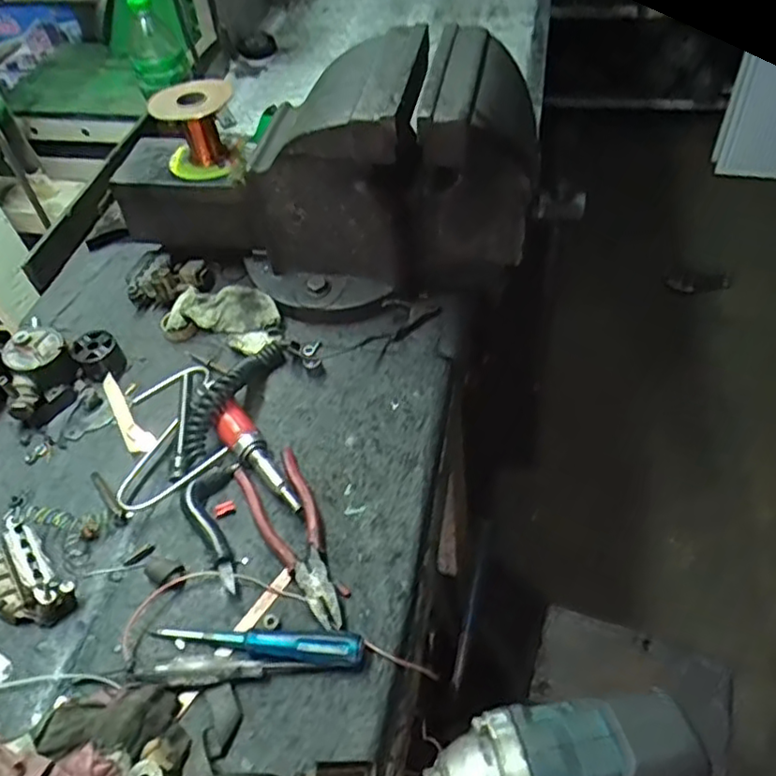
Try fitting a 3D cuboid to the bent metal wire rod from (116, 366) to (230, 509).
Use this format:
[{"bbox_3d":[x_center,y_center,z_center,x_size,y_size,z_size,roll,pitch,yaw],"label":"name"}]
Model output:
[{"bbox_3d":[-0.245,0.047,0.710,0.120,0.031,0.163,-19,52,-10],"label":"bent metal wire rod"}]

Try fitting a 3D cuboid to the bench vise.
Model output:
[{"bbox_3d":[-0.065,-0.252,0.770,0.493,0.263,0.202,18,55,19],"label":"bench vise"}]

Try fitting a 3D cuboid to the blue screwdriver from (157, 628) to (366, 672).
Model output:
[{"bbox_3d":[-0.112,0.227,0.570,0.182,0.025,0.025,2,51,7],"label":"blue screwdriver"}]

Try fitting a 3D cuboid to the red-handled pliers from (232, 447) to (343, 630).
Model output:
[{"bbox_3d":[-0.089,0.145,0.634,0.062,0.017,0.192,-24,53,-13],"label":"red-handled pliers"}]

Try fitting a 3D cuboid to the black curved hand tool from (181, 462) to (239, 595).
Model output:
[{"bbox_3d":[-0.179,0.136,0.645,0.055,0.020,0.134,-7,51,0],"label":"black curved hand tool"}]

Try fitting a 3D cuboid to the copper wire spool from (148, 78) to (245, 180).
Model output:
[{"bbox_3d":[-0.226,-0.310,0.780,0.094,0.084,0.089,-3,51,4],"label":"copper wire spool"}]

